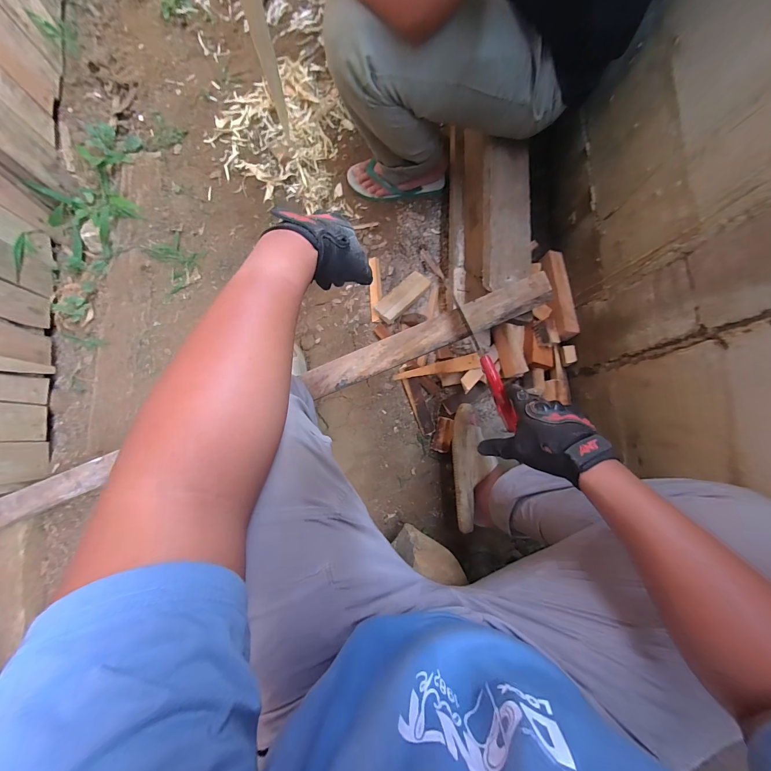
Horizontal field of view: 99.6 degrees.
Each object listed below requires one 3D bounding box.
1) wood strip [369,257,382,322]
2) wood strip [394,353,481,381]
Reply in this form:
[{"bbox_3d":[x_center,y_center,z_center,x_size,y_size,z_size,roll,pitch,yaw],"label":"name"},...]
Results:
[{"bbox_3d":[-0.026,-0.257,0.876,0.030,0.020,0.172,-1,84,-2],"label":"wood strip"},{"bbox_3d":[0.124,-0.041,0.802,0.212,0.012,0.035,-11,84,16],"label":"wood strip"}]

